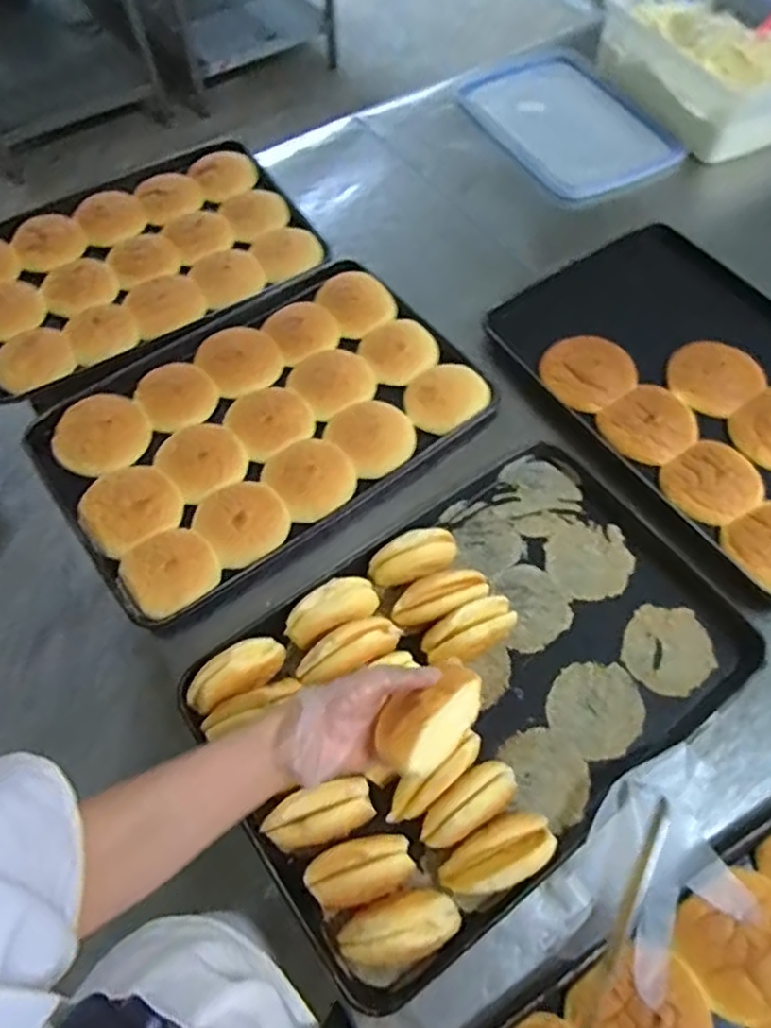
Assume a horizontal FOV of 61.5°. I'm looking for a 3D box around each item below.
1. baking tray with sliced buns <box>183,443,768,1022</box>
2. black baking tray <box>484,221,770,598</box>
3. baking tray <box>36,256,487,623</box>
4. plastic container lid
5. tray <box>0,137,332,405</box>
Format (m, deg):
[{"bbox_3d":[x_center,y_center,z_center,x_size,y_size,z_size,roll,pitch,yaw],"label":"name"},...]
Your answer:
[{"bbox_3d":[0.107,0.176,0.736,0.582,0.063,0.380,-34,65,-17],"label":"baking tray with sliced buns"},{"bbox_3d":[0.462,-0.188,0.915,0.366,0.039,0.568,-32,64,-16],"label":"black baking tray"},{"bbox_3d":[-0.171,-0.137,0.920,0.573,0.030,0.385,-35,65,-18],"label":"baking tray"},{"bbox_3d":[0.337,-0.750,1.237,0.272,0.032,0.403,-23,62,-12],"label":"plastic container lid"},{"bbox_3d":[-0.412,-0.421,1.057,0.574,0.040,0.369,-31,64,-16],"label":"tray"}]

